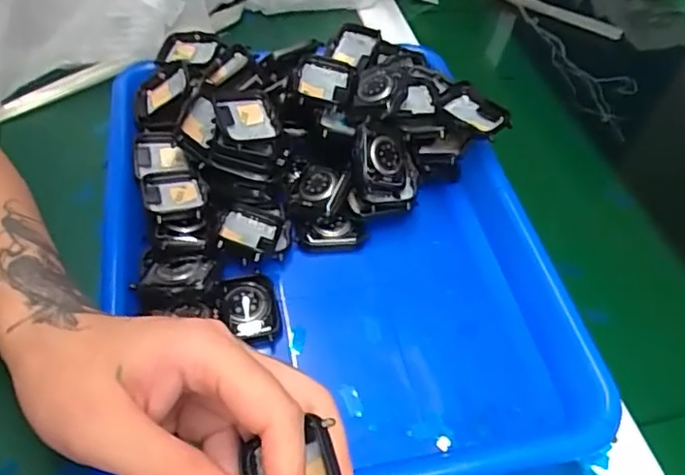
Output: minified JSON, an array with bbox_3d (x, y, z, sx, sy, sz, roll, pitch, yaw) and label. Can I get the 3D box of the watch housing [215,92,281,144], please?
[{"bbox_3d":[-0.061,-0.076,0.379,0.038,0.009,0.041,-8,62,-16],"label":"watch housing"}]

